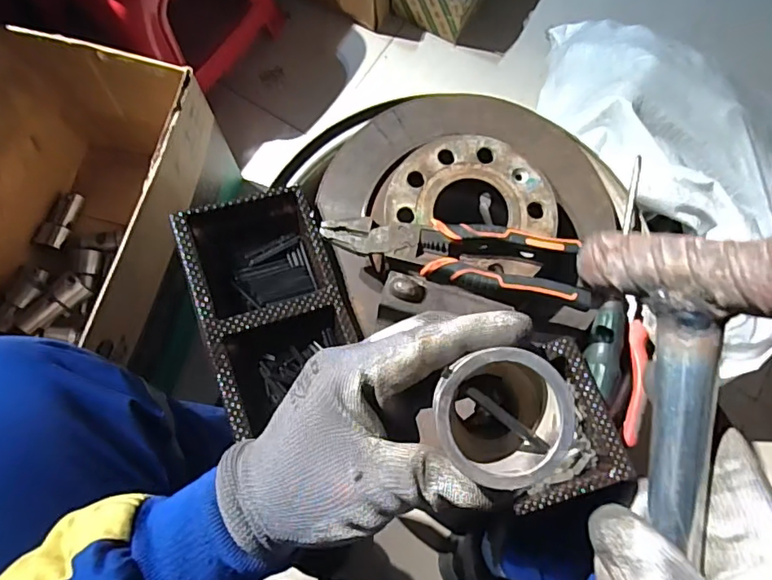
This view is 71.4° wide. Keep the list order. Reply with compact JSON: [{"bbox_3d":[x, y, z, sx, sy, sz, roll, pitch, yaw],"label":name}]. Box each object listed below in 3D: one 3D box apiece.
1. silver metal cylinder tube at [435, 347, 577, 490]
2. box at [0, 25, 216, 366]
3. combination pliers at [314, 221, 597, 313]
[{"bbox_3d":[0.042,0.049,0.205,0.047,0.035,0.046,0,75,-1],"label":"silver metal cylinder tube"},{"bbox_3d":[-0.387,-0.072,0.676,0.263,0.248,0.387,18,76,4],"label":"box"},{"bbox_3d":[0.057,-0.032,0.439,0.212,0.023,0.053,13,75,2],"label":"combination pliers"}]

